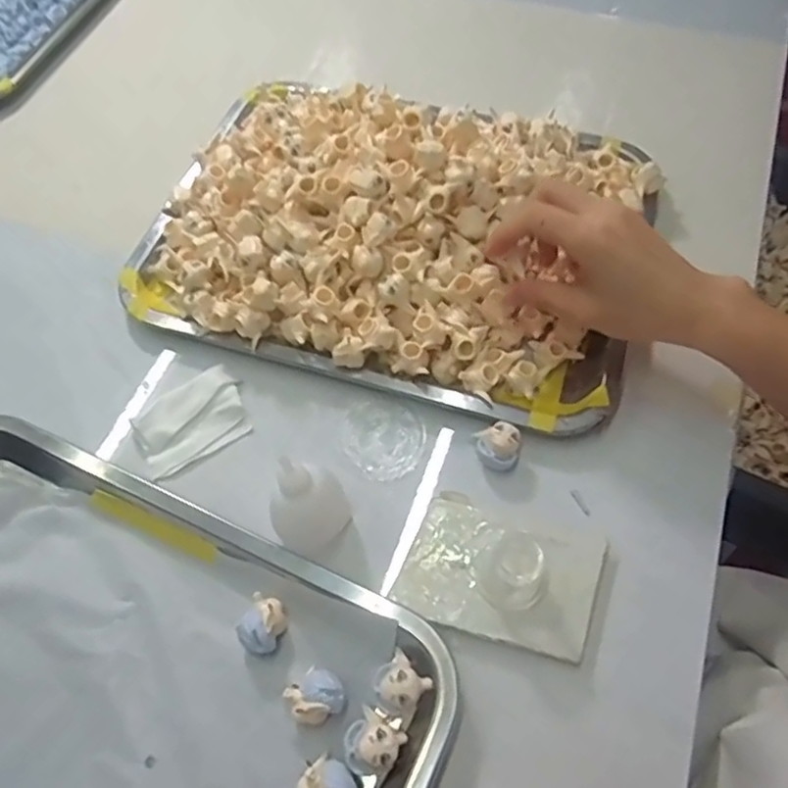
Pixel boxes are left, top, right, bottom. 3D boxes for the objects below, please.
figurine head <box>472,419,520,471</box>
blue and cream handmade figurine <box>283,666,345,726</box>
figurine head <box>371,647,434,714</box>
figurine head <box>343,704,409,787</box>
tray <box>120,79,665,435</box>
[{"bbox_3d":[0.062,0.032,0.377,0.025,0.022,0.024,-2,63,3],"label":"figurine head"},{"bbox_3d":[-0.039,0.153,0.318,0.026,0.024,0.024,-2,63,3],"label":"blue and cream handmade figurine"},{"bbox_3d":[0.003,0.147,0.317,0.025,0.022,0.025,38,71,20],"label":"figurine head"},{"bbox_3d":[-0.010,0.170,0.306,0.026,0.023,0.027,29,69,17],"label":"figurine head"},{"bbox_3d":[0.000,-0.127,0.438,0.336,0.070,0.246,16,65,12],"label":"tray"}]

